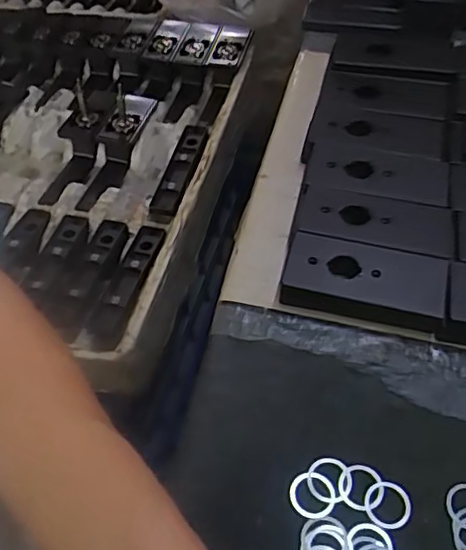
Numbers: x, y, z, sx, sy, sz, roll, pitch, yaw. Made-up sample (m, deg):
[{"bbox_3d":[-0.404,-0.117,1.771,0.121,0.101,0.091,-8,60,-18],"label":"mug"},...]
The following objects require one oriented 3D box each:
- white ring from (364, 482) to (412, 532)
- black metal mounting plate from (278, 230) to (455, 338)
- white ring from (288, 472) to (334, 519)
[{"bbox_3d":[0.087,0.129,0.327,0.026,0.004,0.025,-2,52,3],"label":"white ring"},{"bbox_3d":[0.089,0.003,0.395,0.103,0.022,0.048,11,54,13],"label":"black metal mounting plate"},{"bbox_3d":[0.045,0.125,0.332,0.026,0.004,0.025,-2,52,3],"label":"white ring"}]

